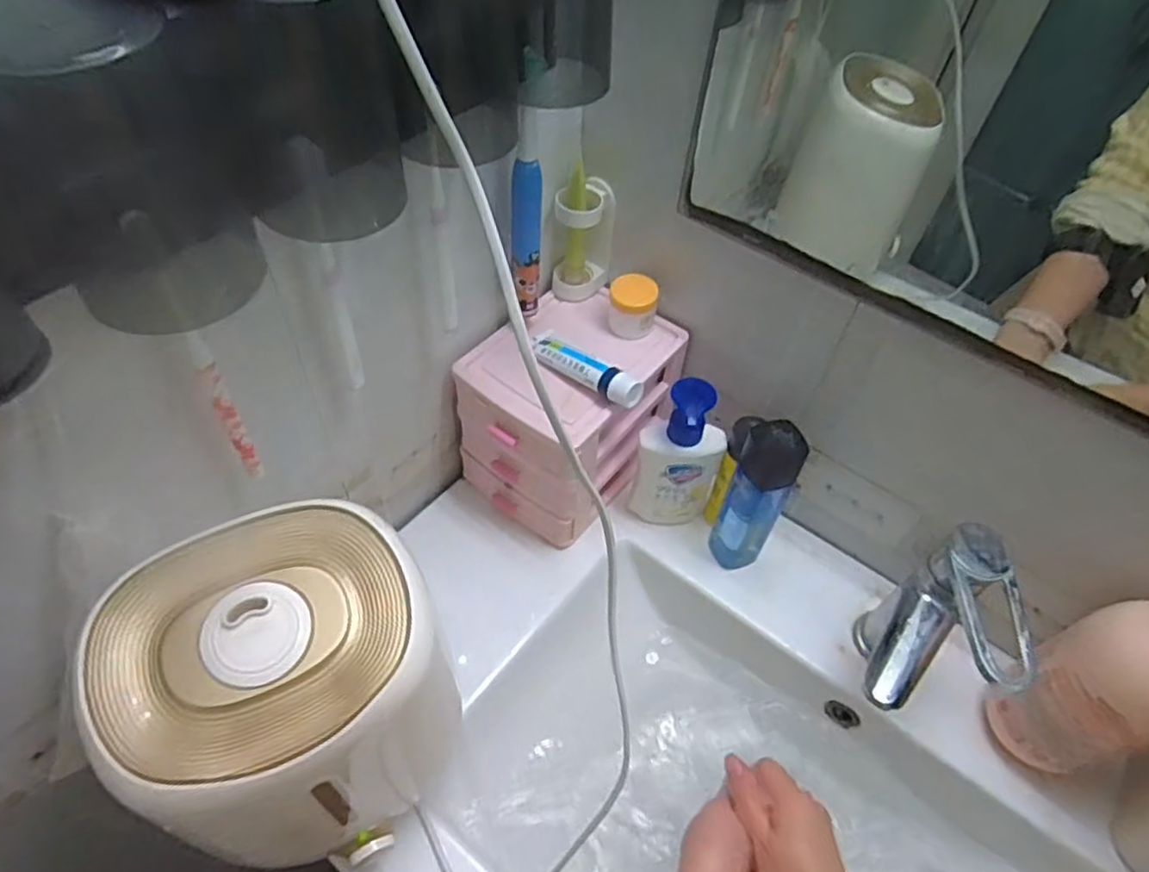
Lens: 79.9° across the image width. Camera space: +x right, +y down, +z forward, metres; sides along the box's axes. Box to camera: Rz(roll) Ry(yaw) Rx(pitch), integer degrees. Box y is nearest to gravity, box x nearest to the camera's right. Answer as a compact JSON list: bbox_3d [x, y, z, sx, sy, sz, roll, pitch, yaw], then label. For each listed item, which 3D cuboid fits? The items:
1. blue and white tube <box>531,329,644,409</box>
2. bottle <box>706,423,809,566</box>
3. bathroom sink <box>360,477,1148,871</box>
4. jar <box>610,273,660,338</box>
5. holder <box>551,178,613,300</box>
[{"bbox_3d":[0.007,-0.059,0.554,0.112,0.027,0.035,36,57,22],"label":"blue and white tube"},{"bbox_3d":[0.149,0.056,0.574,0.047,0.165,0.038,27,54,16],"label":"bottle"},{"bbox_3d":[0.118,0.293,0.559,0.676,0.140,0.438,33,56,20],"label":"bathroom sink"},{"bbox_3d":[0.050,-0.111,0.584,0.040,0.046,0.032,11,51,4],"label":"jar"},{"bbox_3d":[0.007,-0.169,0.592,0.046,0.101,0.039,7,51,1],"label":"holder"}]

